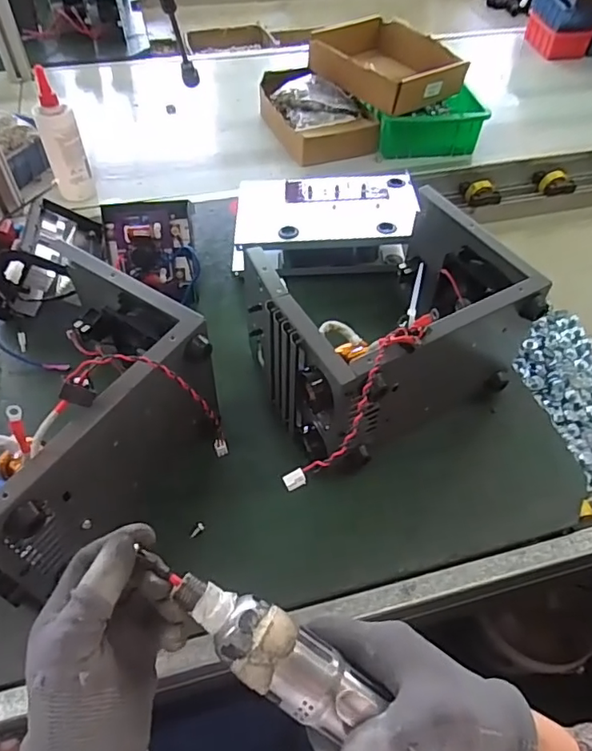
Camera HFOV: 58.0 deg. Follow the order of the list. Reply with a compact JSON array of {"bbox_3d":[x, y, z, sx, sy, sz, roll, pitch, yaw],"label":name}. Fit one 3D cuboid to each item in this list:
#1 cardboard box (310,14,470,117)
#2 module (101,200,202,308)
[{"bbox_3d":[0.148,-0.524,0.901,0.175,0.060,0.228,-32,59,-24],"label":"cardboard box"},{"bbox_3d":[-0.172,-0.146,0.637,0.108,0.121,0.044,-4,10,-8],"label":"module"}]

